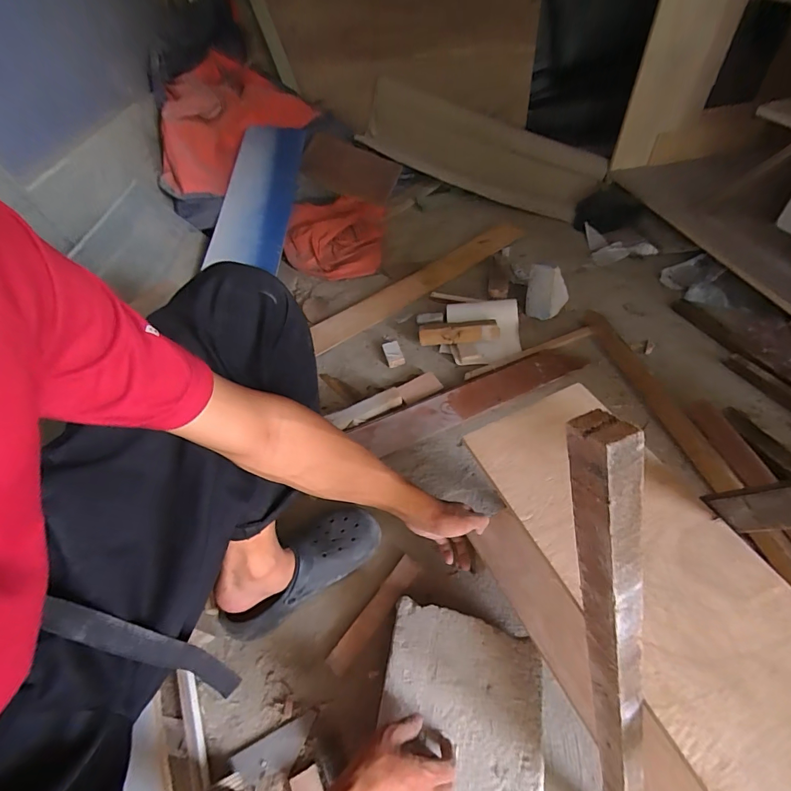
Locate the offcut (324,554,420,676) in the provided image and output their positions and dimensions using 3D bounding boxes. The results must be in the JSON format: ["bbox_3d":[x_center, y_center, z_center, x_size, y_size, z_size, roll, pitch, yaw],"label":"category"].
[{"bbox_3d":[-0.030,0.343,0.646,0.034,0.013,0.194,30,59,27],"label":"offcut"}]

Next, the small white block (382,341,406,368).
[{"bbox_3d":[-0.006,-0.103,1.010,0.040,0.018,0.072,-17,51,-8],"label":"small white block"}]

